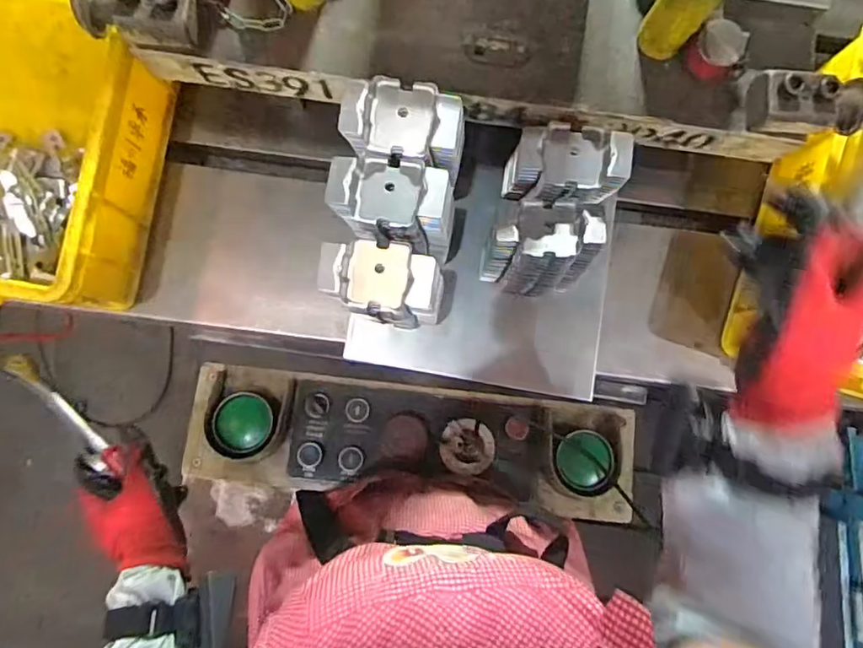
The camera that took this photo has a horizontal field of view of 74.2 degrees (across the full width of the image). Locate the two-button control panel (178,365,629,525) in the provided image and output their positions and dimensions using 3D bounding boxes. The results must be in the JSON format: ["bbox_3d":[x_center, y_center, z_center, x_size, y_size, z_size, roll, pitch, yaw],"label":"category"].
[{"bbox_3d":[-0.024,0.146,0.707,0.531,0.087,0.136,6,84,-2],"label":"two-button control panel"}]

